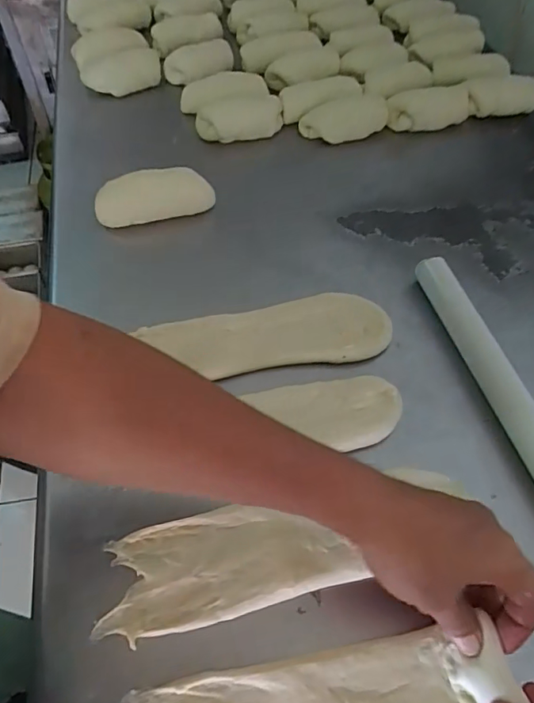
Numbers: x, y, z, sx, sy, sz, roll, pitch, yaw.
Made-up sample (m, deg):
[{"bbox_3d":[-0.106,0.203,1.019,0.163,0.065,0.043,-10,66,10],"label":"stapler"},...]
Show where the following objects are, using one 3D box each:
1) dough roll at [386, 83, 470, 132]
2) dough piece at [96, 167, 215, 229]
[{"bbox_3d":[0.223,-0.336,0.691,0.121,0.040,0.051,-13,58,-10],"label":"dough roll"},{"bbox_3d":[-0.126,-0.174,0.554,0.127,0.037,0.045,-8,57,-8],"label":"dough piece"}]

